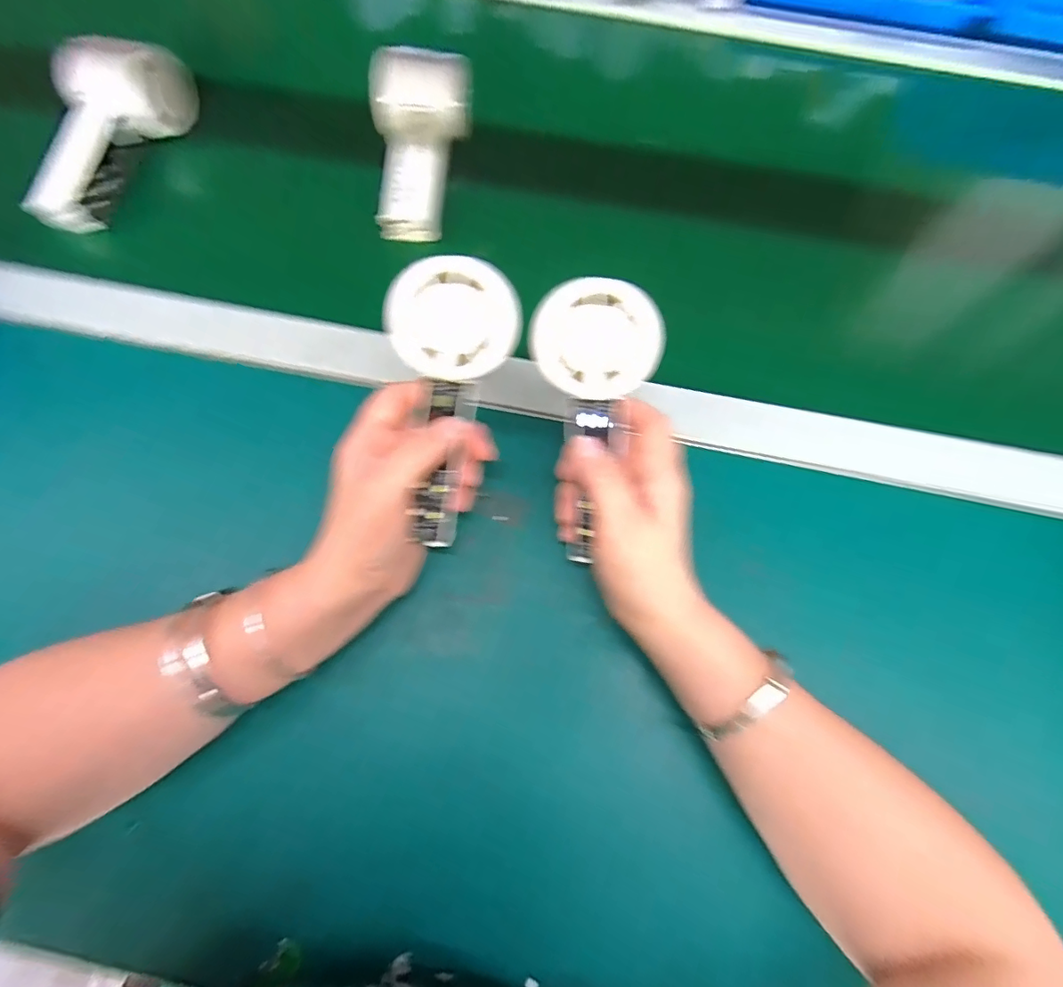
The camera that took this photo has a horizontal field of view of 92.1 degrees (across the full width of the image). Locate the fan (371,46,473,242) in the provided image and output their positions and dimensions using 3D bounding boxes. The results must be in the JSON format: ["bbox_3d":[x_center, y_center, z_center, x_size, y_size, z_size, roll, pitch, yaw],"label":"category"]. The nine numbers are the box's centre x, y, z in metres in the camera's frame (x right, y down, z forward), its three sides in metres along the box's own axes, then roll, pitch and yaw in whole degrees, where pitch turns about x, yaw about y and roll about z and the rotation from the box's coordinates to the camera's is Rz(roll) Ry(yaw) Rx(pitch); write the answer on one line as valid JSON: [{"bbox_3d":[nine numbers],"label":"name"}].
[{"bbox_3d":[-0.090,-0.273,0.413,0.071,0.052,0.151,4,81,-16],"label":"fan"}]

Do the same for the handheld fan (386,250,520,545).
[{"bbox_3d":[-0.046,-0.044,0.274,0.061,0.022,0.151,10,113,1],"label":"handheld fan"}]

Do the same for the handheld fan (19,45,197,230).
[{"bbox_3d":[-0.334,-0.280,0.392,0.069,0.058,0.165,12,73,2],"label":"handheld fan"}]

